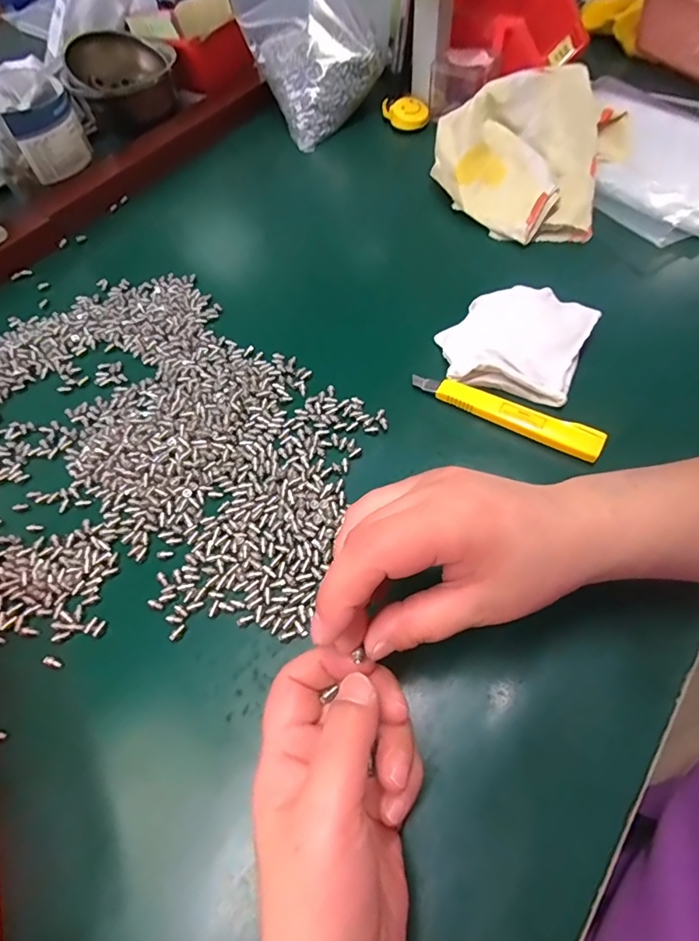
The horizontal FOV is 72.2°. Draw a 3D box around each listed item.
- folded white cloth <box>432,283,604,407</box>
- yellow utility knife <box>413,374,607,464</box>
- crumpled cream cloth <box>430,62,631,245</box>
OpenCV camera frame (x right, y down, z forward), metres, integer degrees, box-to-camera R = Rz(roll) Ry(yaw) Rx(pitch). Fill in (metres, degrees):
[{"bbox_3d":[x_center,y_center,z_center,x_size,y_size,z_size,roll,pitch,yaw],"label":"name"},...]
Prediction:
[{"bbox_3d":[0.120,-0.096,0.353,0.097,0.030,0.086,21,63,15],"label":"folded white cloth"},{"bbox_3d":[0.108,-0.042,0.333,0.132,0.012,0.021,27,65,18],"label":"yellow utility knife"},{"bbox_3d":[0.164,-0.294,0.441,0.167,0.075,0.159,15,62,13],"label":"crumpled cream cloth"}]

